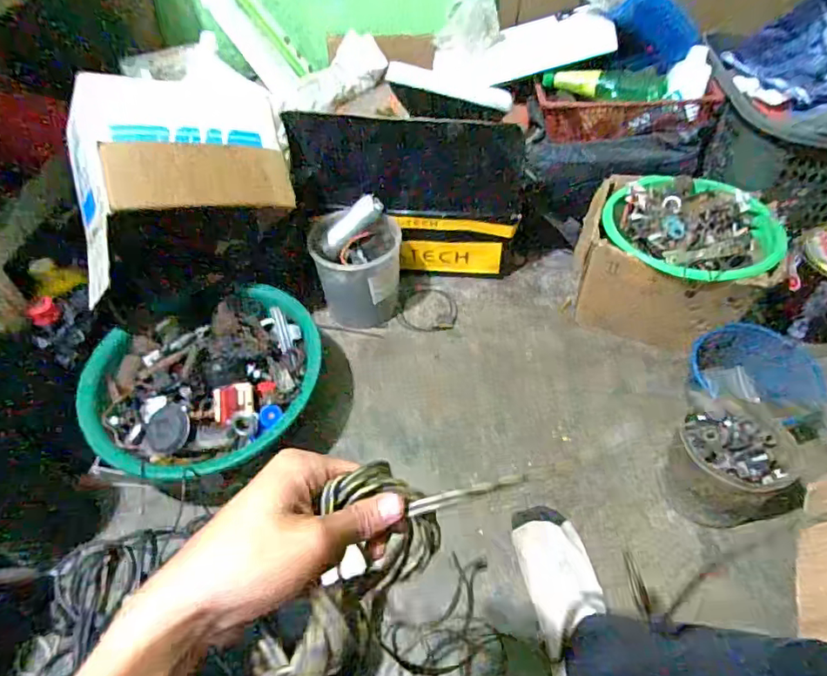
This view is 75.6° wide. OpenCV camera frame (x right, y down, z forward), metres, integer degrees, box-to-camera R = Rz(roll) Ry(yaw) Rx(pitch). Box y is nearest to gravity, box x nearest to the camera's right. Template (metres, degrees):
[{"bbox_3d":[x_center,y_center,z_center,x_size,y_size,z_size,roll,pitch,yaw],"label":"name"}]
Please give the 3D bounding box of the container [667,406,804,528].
[{"bbox_3d":[0.452,0.189,0.759,0.157,0.107,0.145,-13,50,-9],"label":"container"}]

